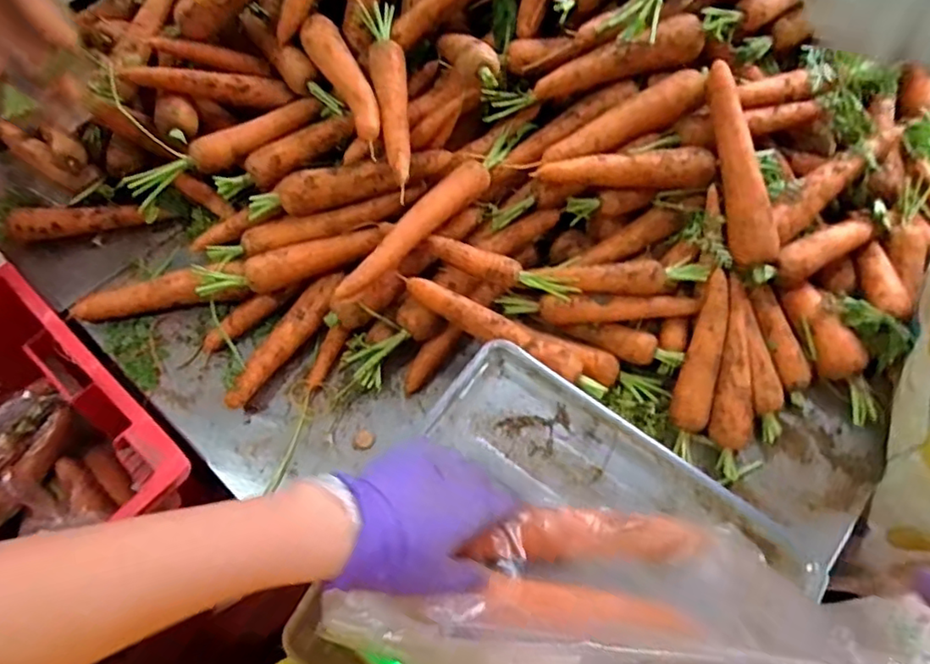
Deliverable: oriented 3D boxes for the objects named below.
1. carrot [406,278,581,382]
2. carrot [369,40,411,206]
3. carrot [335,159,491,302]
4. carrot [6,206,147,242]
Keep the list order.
[{"bbox_3d":[0.029,-0.004,0.620,0.196,0.029,0.033,27,76,3],"label":"carrot"},{"bbox_3d":[-0.075,-0.238,0.647,0.039,0.037,0.190,-10,64,-7],"label":"carrot"},{"bbox_3d":[-0.049,-0.104,0.621,0.035,0.048,0.204,37,68,16],"label":"carrot"},{"bbox_3d":[-0.468,-0.136,0.720,0.161,0.030,0.037,-11,64,-7],"label":"carrot"}]

